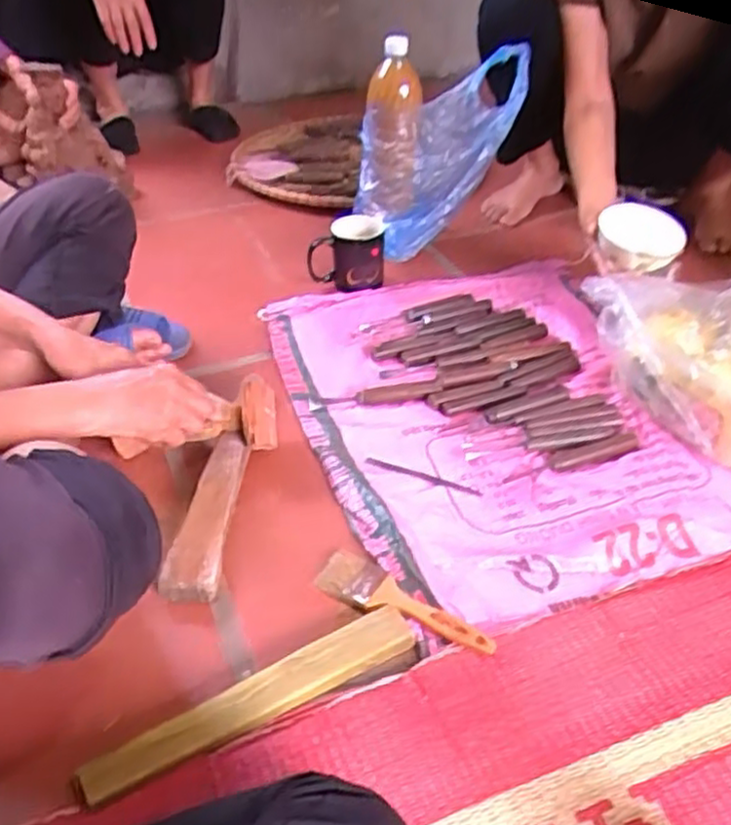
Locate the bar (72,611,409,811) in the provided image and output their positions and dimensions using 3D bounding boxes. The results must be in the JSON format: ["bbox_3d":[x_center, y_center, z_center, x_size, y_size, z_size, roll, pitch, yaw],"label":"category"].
[{"bbox_3d":[-0.089,0.236,0.615,0.285,0.017,0.039,-21,42,-22],"label":"bar"}]

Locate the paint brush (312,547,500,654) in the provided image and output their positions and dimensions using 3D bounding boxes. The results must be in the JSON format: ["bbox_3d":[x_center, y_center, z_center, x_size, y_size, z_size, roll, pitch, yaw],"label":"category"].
[{"bbox_3d":[0.037,0.175,0.692,0.180,0.009,0.046,20,43,25],"label":"paint brush"}]

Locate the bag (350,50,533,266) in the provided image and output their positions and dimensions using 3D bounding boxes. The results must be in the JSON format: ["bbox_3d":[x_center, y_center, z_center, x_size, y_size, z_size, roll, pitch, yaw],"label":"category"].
[{"bbox_3d":[0.117,-0.379,1.148,0.239,0.284,0.109,-18,41,-19],"label":"bag"}]

